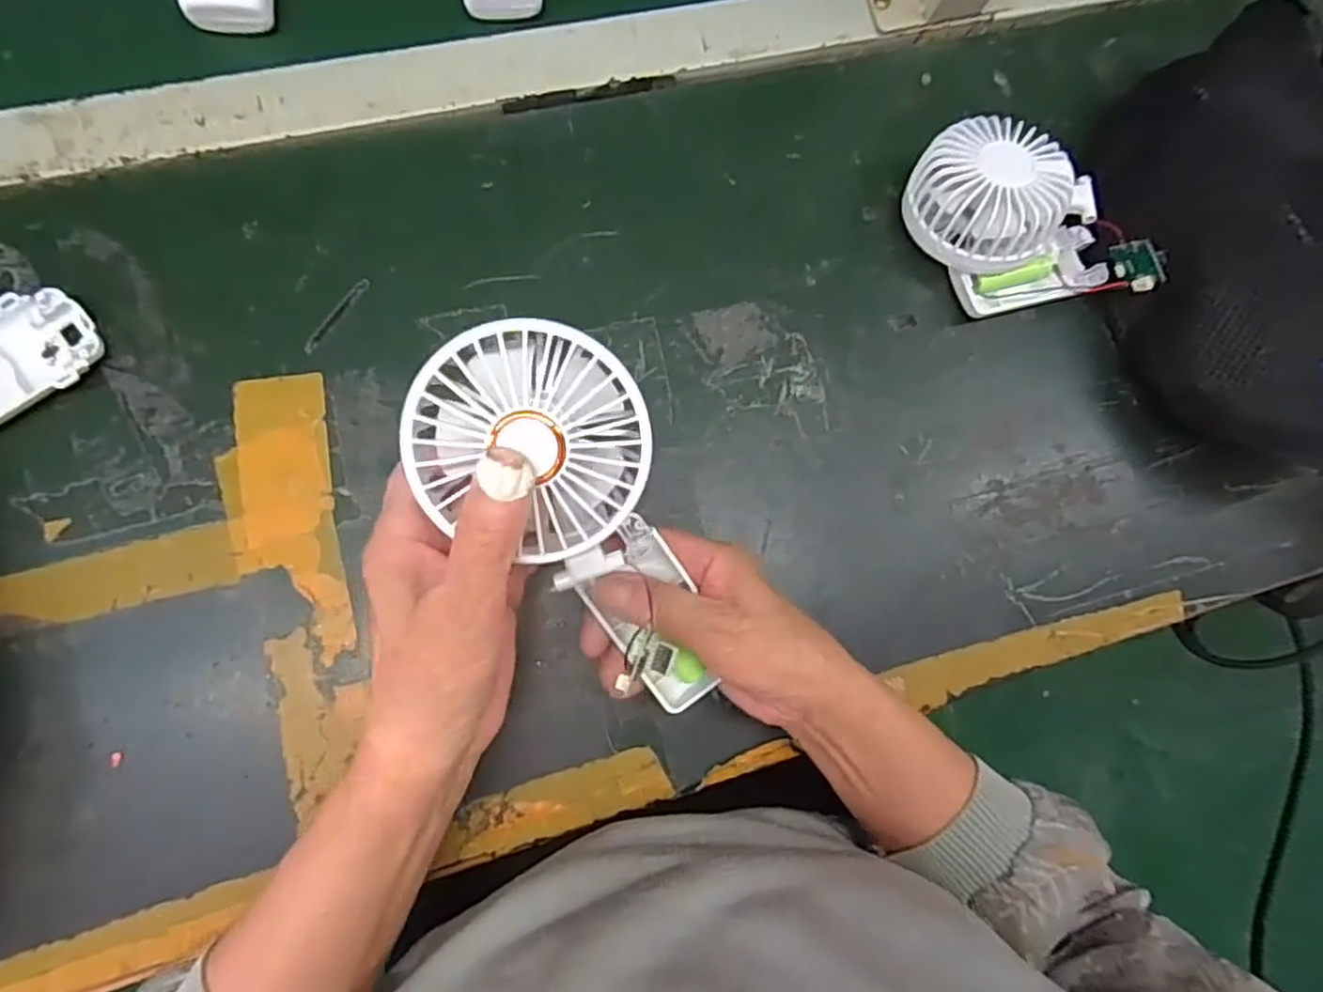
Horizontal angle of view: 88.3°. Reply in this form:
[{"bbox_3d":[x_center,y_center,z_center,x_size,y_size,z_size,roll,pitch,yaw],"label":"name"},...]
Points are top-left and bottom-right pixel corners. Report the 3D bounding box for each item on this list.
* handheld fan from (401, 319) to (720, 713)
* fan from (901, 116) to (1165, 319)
[{"bbox_3d":[-0.030,0.021,0.282,0.081,0.043,0.192,-32,124,-10],"label":"handheld fan"},{"bbox_3d":[0.211,-0.165,0.405,0.117,0.056,0.107,-9,85,-8],"label":"fan"}]

